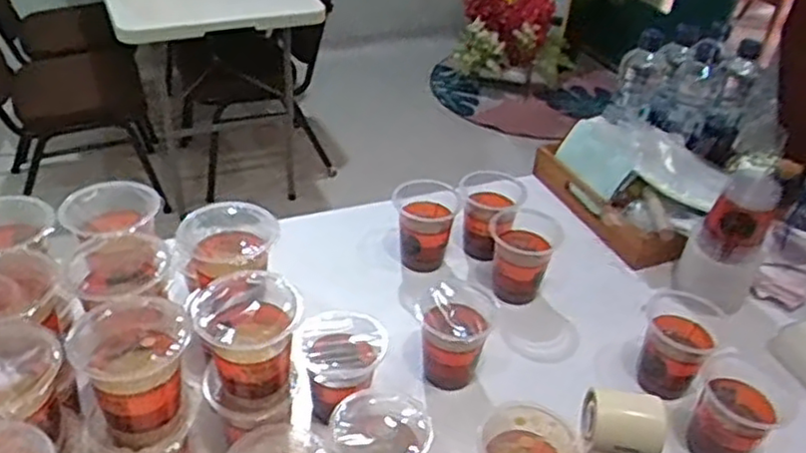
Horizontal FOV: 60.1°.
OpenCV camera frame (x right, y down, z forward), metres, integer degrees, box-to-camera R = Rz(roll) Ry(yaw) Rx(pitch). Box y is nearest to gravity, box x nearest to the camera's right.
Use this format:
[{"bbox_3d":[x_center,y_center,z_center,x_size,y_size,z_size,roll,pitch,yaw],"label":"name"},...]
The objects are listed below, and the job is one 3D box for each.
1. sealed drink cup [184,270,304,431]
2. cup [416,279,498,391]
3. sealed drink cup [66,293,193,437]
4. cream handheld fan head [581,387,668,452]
[{"bbox_3d":[-0.138,0.105,0.624,0.088,0.125,0.084,3,37,-3],"label":"sealed drink cup"},{"bbox_3d":[0.055,0.125,0.775,0.079,0.096,0.087,13,38,10],"label":"cup"},{"bbox_3d":[-0.223,0.114,0.582,0.086,0.096,0.088,3,37,-3],"label":"sealed drink cup"},{"bbox_3d":[0.193,0.173,0.604,0.070,0.047,0.051,10,38,6],"label":"cream handheld fan head"}]

